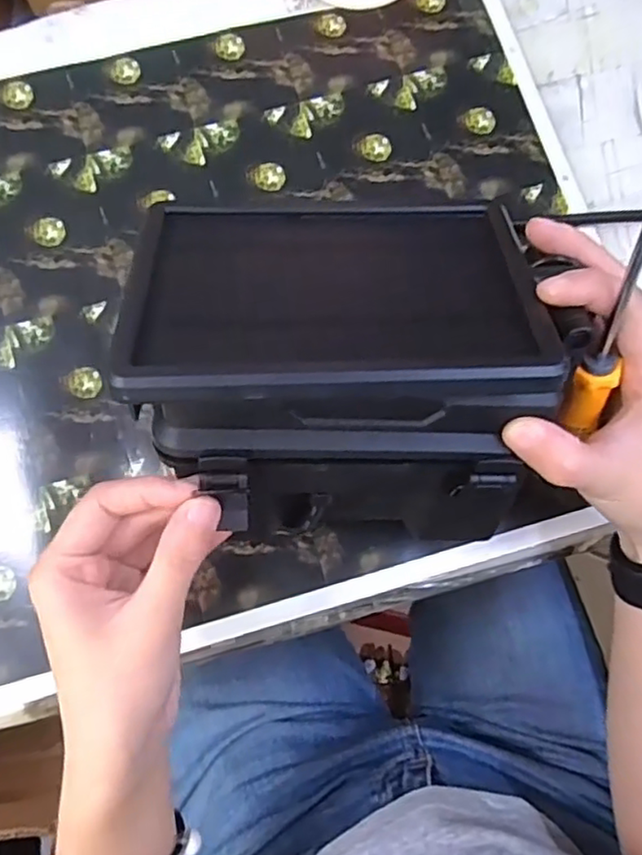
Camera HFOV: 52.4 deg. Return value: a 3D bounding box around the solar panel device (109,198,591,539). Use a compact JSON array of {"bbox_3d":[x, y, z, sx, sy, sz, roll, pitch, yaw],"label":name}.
[{"bbox_3d":[0.014,-0.015,0.313,0.189,0.140,0.123,-4,51,-4],"label":"solar panel device"}]

